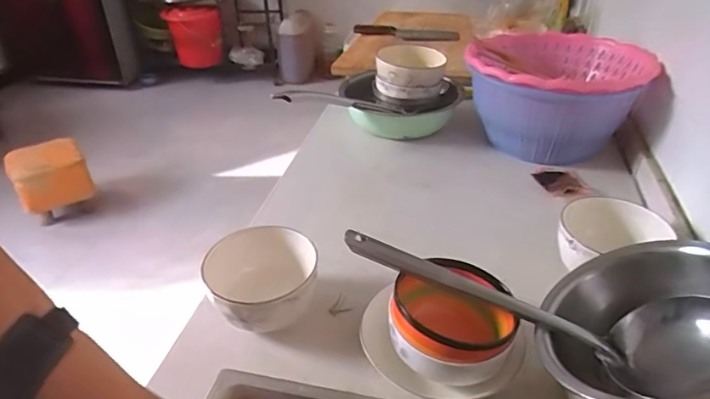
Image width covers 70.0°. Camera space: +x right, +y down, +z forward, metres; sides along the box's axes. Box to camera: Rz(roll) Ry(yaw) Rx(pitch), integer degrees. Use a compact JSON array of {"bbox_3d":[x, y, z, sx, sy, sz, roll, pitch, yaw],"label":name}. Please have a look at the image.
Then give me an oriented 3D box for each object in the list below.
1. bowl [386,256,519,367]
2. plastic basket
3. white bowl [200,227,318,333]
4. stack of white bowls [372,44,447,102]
[{"bbox_3d":[0.098,0.113,0.513,0.119,0.053,0.119,-1,34,1],"label":"bowl"},{"bbox_3d":[0.347,-0.178,0.902,0.288,0.169,0.265,3,34,7],"label":"plastic basket"},{"bbox_3d":[-0.106,0.099,0.590,0.120,0.073,0.123,-1,34,1],"label":"white bowl"},{"bbox_3d":[0.105,-0.251,0.971,0.127,0.067,0.143,4,35,8],"label":"stack of white bowls"}]

